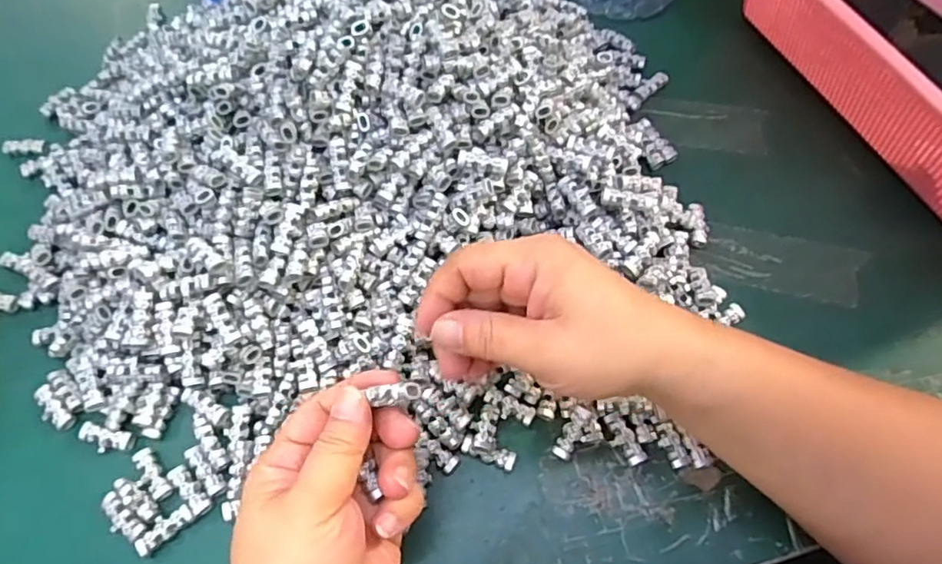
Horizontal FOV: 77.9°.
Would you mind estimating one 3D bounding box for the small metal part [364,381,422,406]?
[{"bbox_3d":[-0.032,0.048,0.248,0.022,0.005,0.007,-16,62,16],"label":"small metal part"}]

